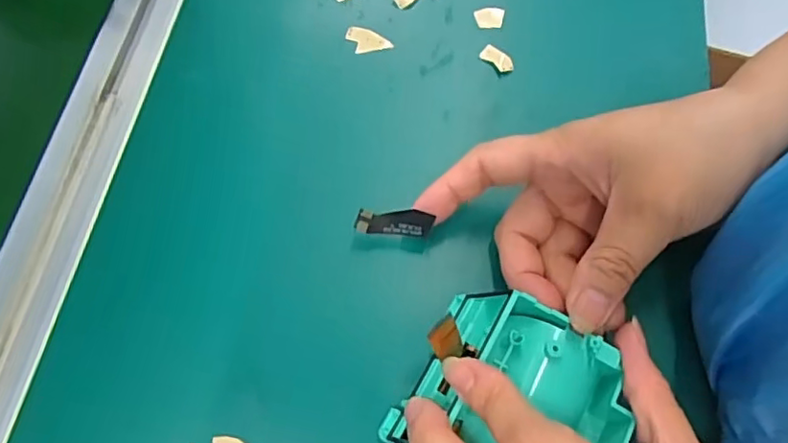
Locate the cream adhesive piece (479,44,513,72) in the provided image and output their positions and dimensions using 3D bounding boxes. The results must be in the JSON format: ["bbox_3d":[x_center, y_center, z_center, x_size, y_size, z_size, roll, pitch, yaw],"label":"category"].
[{"bbox_3d":[0.058,-0.091,0.332,0.020,0.004,0.012,37,70,7],"label":"cream adhesive piece"}]

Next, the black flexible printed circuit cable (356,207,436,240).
[{"bbox_3d":[0.000,0.001,0.275,0.034,0.004,0.013,6,104,5],"label":"black flexible printed circuit cable"}]

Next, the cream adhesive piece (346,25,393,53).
[{"bbox_3d":[-0.014,-0.103,0.333,0.024,0.004,0.016,-6,70,-9],"label":"cream adhesive piece"}]

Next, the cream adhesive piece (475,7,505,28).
[{"bbox_3d":[0.055,-0.118,0.344,0.017,0.004,0.014,4,69,-5],"label":"cream adhesive piece"}]

